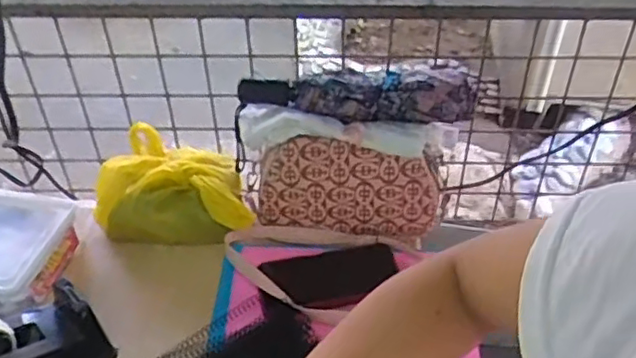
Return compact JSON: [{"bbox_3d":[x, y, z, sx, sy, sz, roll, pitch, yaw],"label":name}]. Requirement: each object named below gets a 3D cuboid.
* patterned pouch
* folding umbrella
[{"bbox_3d":[0.037,0.015,0.766,0.214,0.143,0.024,-2,41,-1],"label":"patterned pouch"},{"bbox_3d":[0.046,-0.098,0.737,0.272,0.046,0.067,-2,41,0],"label":"folding umbrella"}]

